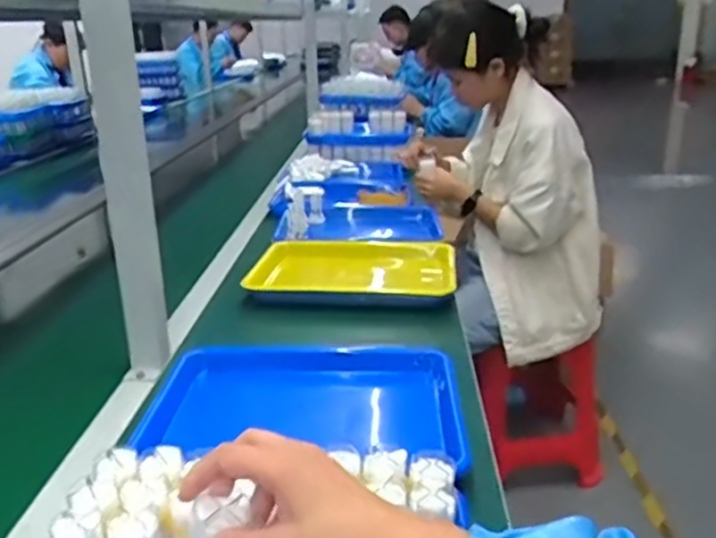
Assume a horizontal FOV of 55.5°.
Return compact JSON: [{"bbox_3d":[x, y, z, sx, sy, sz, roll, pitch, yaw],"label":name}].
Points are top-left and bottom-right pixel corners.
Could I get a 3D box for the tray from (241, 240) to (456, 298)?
[{"bbox_3d":[-0.017,0.007,1.162,0.358,0.052,0.235,1,20,6],"label":"tray"}]

